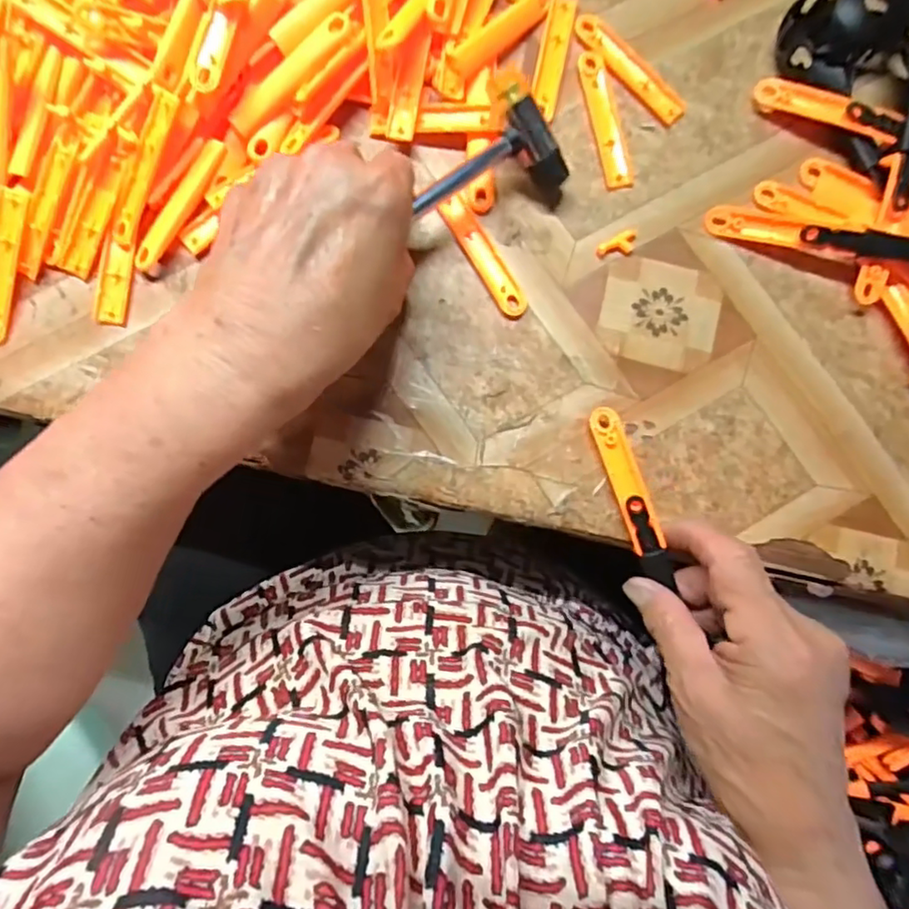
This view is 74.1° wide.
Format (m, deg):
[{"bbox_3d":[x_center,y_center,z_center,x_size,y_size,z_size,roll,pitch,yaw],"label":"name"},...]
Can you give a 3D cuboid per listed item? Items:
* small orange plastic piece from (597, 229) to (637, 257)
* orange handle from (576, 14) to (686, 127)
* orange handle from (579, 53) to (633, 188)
[{"bbox_3d":[0.088,-0.112,0.322,0.025,0.004,0.012,-26,89,-3],"label":"small orange plastic piece"},{"bbox_3d":[0.096,-0.212,0.330,0.076,0.004,0.015,44,85,1],"label":"orange handle"},{"bbox_3d":[0.082,-0.182,0.327,0.014,0.004,0.077,-12,86,-4],"label":"orange handle"}]

